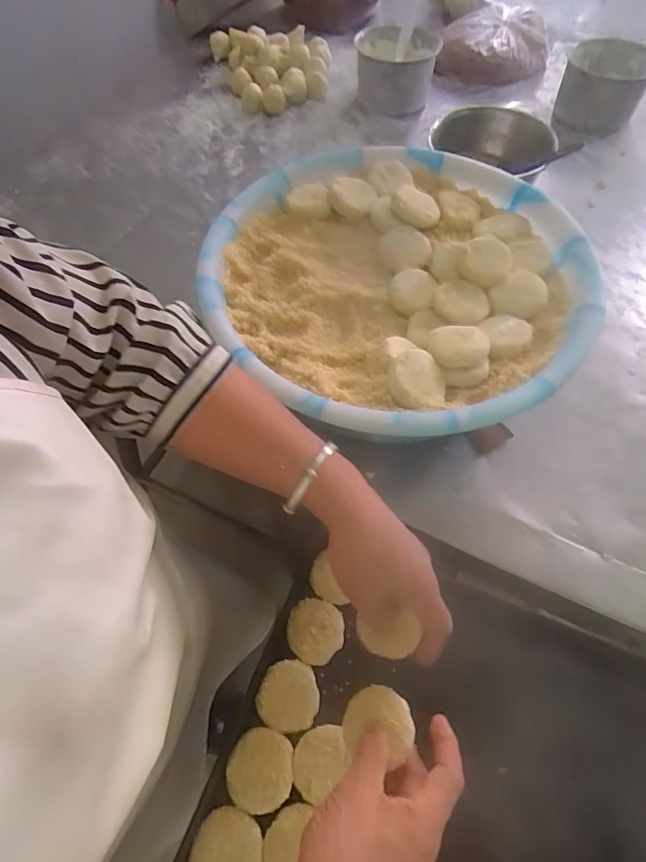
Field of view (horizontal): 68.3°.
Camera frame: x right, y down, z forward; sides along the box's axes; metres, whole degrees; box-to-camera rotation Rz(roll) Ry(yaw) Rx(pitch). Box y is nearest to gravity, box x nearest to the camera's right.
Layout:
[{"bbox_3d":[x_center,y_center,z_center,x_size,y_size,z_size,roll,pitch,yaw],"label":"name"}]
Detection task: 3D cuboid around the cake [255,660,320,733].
[{"bbox_3d":[-0.031,0.246,0.443,0.055,0.011,0.058,23,65,14],"label":"cake"}]

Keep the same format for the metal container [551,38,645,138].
[{"bbox_3d":[0.472,-0.578,0.813,0.134,0.095,0.132,22,65,14],"label":"metal container"}]

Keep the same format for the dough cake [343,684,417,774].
[{"bbox_3d":[0.044,0.230,0.376,0.056,0.009,0.049,6,56,25],"label":"dough cake"}]

